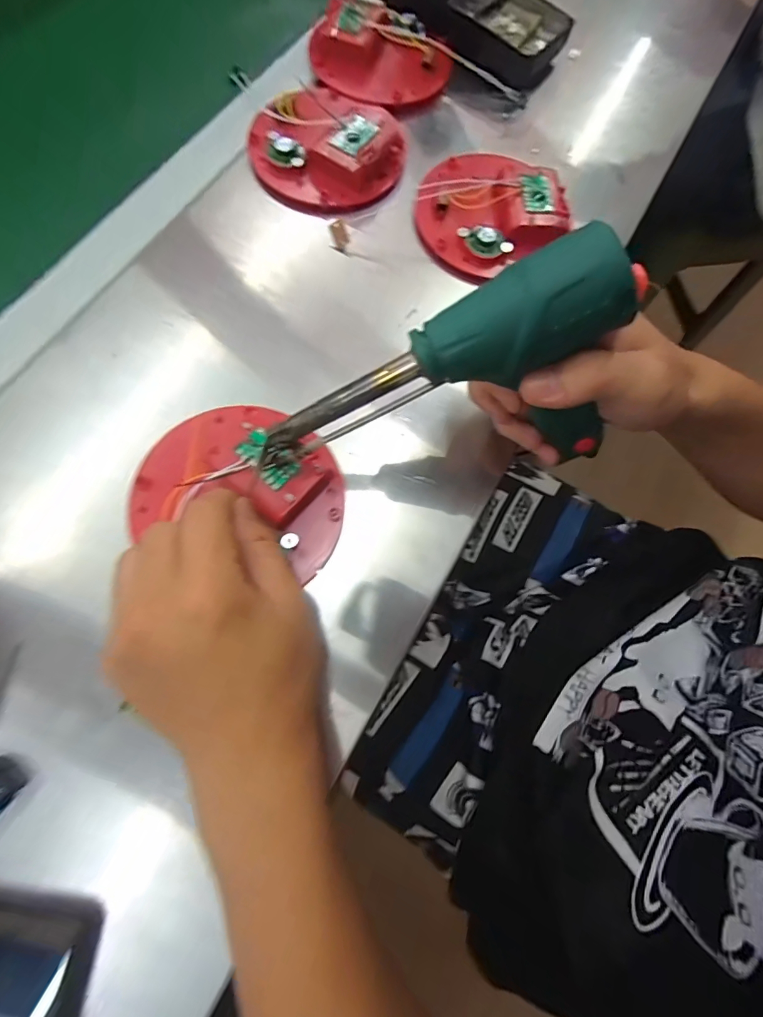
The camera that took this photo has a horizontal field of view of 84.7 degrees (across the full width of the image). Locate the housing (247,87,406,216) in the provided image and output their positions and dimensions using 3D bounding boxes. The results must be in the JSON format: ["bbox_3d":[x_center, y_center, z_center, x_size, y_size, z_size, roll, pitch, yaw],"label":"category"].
[{"bbox_3d":[-0.040,-0.288,0.322,0.113,0.023,0.122,1,74,-4],"label":"housing"}]

